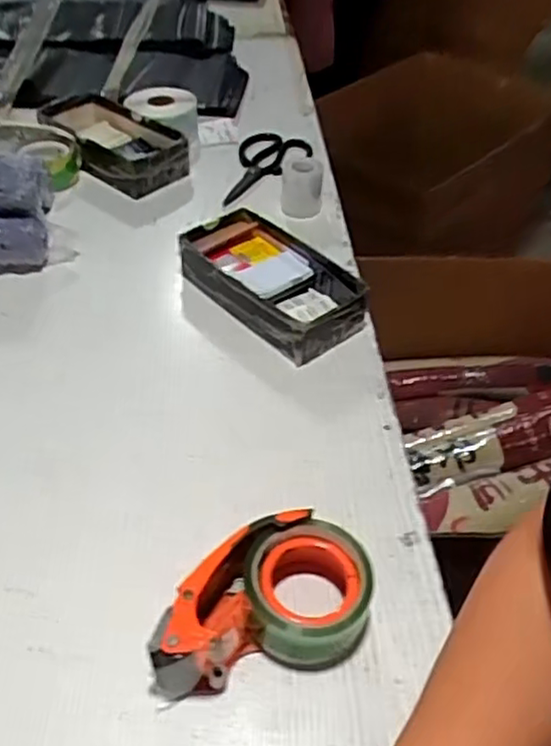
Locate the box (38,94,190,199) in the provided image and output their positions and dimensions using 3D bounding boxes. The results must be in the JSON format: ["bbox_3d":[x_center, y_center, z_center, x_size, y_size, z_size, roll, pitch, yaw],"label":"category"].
[{"bbox_3d":[-0.220,-0.328,0.972,0.208,0.075,0.124,27,49,24],"label":"box"}]

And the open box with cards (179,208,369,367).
[{"bbox_3d":[-0.005,-0.102,0.772,0.113,0.064,0.212,-34,54,-32],"label":"open box with cards"}]

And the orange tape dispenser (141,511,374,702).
[{"bbox_3d":[-0.011,0.163,0.496,0.162,0.062,0.100,-8,45,-11],"label":"orange tape dispenser"}]

